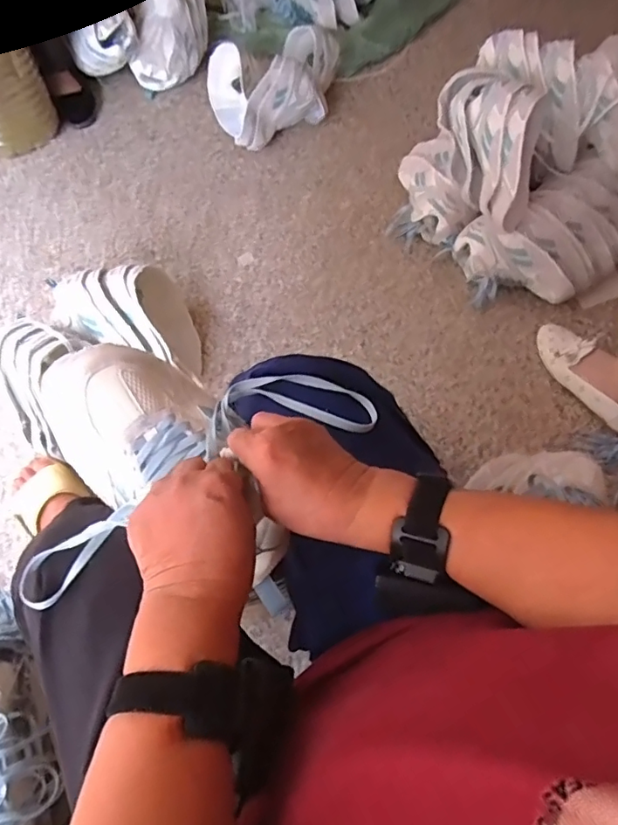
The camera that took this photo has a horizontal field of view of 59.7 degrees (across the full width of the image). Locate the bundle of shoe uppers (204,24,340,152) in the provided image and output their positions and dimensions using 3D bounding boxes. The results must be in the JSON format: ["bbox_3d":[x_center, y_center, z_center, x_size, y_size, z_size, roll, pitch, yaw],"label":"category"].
[{"bbox_3d":[-0.062,-0.749,1.227,0.312,0.125,0.254,-17,66,-9],"label":"bundle of shoe uppers"}]

